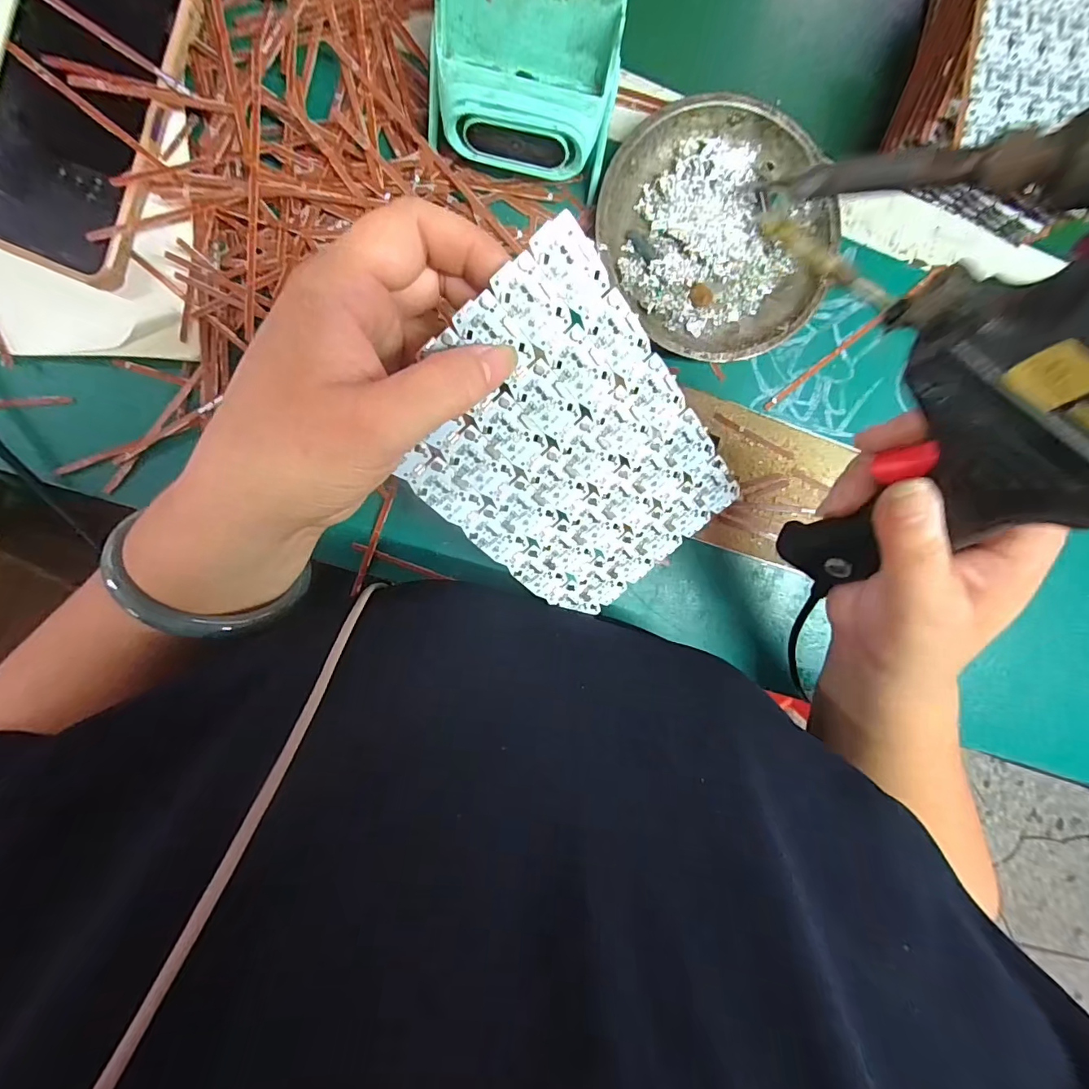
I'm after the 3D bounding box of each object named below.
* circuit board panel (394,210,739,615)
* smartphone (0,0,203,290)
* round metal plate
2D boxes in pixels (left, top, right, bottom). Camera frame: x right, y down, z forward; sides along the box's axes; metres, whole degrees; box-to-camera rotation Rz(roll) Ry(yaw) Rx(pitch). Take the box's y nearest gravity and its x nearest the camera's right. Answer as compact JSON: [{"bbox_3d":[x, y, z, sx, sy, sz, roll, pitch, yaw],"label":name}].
[{"bbox_3d":[0.013,-0.033,0.209,0.105,0.004,0.145,-42,123,9],"label":"circuit board panel"},{"bbox_3d":[-0.238,-0.224,0.250,0.075,0.010,0.160,24,93,-7],"label":"smartphone"},{"bbox_3d":[0.106,-0.186,0.296,0.137,0.020,0.139,-1,96,-6],"label":"round metal plate"}]

